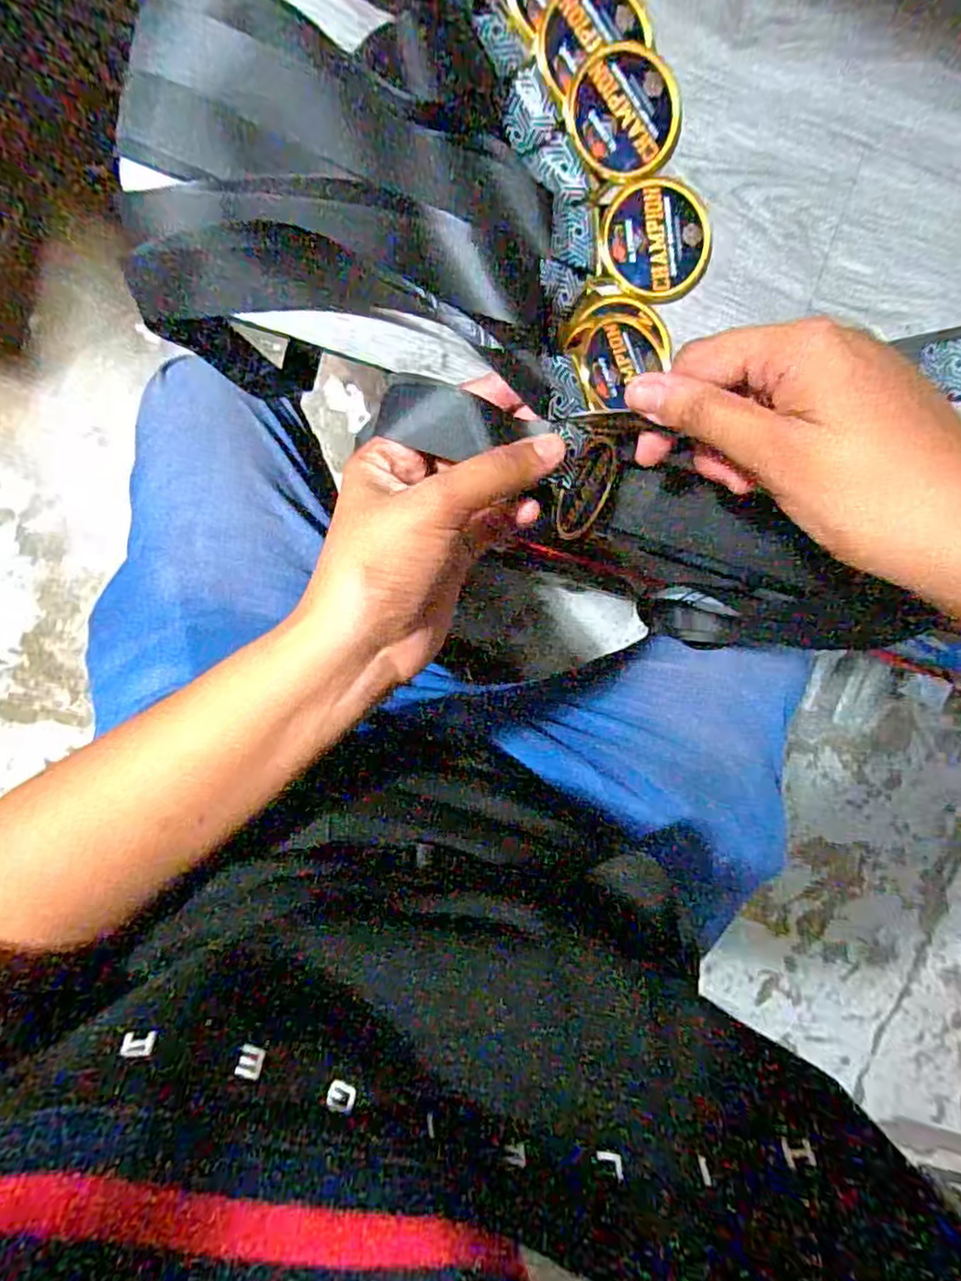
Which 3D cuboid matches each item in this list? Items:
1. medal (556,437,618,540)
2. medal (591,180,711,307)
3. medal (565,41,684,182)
[{"bbox_3d":[0.051,-0.069,0.288,0.004,0.042,0.046,32,99,30],"label":"medal"},{"bbox_3d":[0.076,-0.175,0.273,0.051,0.004,0.047,-1,98,-3],"label":"medal"},{"bbox_3d":[0.061,-0.223,0.262,0.048,0.006,0.050,0,98,-3],"label":"medal"}]

